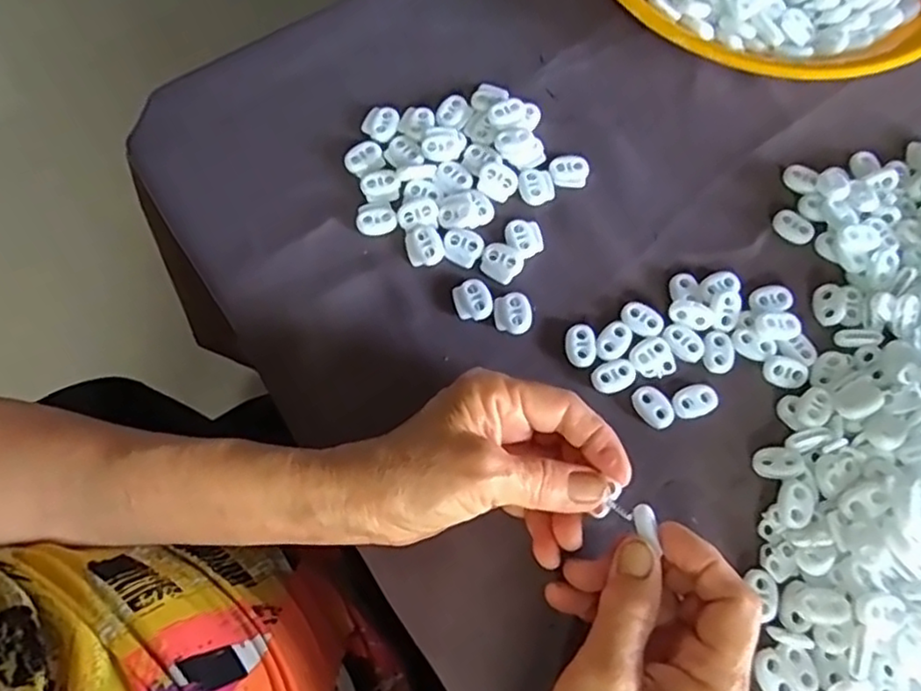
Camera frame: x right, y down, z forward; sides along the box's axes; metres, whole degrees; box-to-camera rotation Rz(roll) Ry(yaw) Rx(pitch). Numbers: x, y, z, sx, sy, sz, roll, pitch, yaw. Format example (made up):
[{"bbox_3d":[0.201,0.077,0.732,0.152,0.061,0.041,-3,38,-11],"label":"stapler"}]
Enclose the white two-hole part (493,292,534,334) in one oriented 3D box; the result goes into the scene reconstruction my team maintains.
[{"bbox_3d":[0.028,-0.017,0.346,0.021,0.004,0.021,-3,70,-2],"label":"white two-hole part"}]

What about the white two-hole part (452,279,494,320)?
[{"bbox_3d":[0.006,-0.024,0.348,0.020,0.004,0.022,-18,72,-7],"label":"white two-hole part"}]

